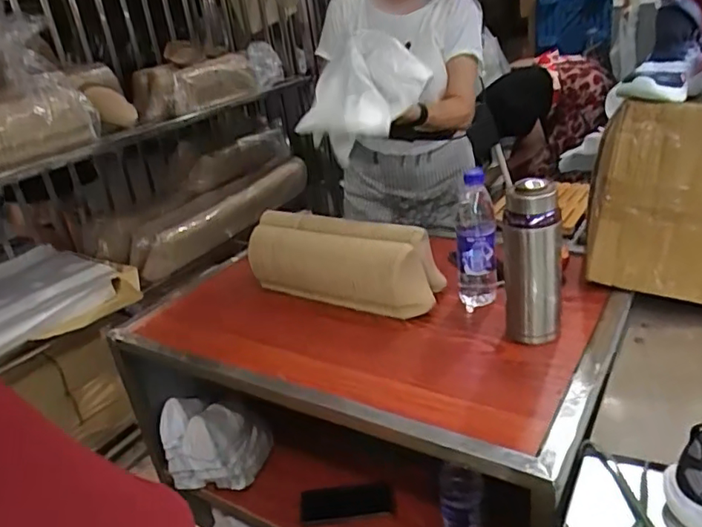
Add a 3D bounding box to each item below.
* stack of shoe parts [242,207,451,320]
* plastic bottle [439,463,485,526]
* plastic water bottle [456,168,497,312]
[{"bbox_3d":[-0.027,-0.001,1.072,0.402,0.137,0.108,8,30,33],"label":"stack of shoe parts"},{"bbox_3d":[0.172,0.377,0.878,0.064,0.167,0.077,-4,25,10],"label":"plastic bottle"},{"bbox_3d":[0.210,-0.037,0.951,0.066,0.229,0.056,-3,25,12],"label":"plastic water bottle"}]

